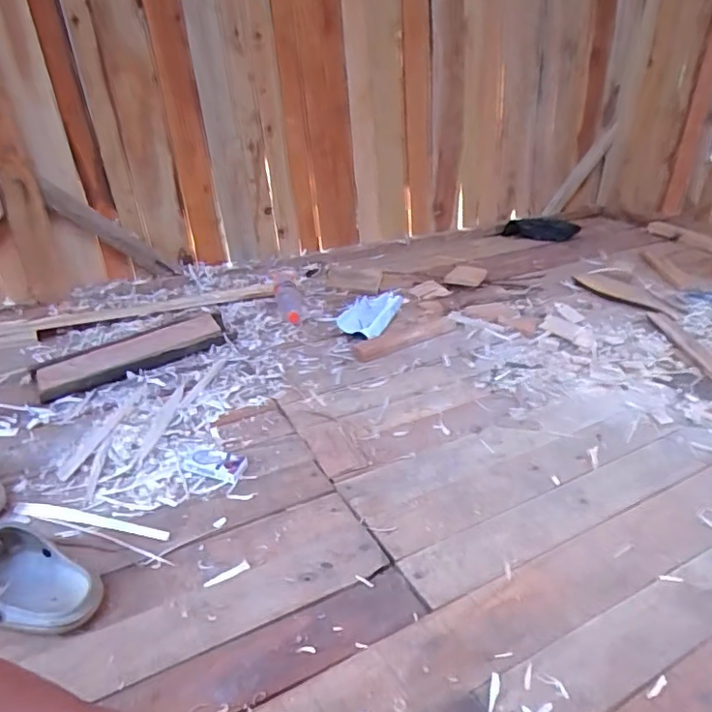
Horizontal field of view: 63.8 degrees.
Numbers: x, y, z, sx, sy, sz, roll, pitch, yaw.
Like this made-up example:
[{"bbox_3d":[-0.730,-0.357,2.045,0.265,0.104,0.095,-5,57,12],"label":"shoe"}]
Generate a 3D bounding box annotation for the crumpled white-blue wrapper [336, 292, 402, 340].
[{"bbox_3d":[0.029,-0.111,1.475,0.129,0.029,0.246,12,31,19],"label":"crumpled white-blue wrapper"}]

